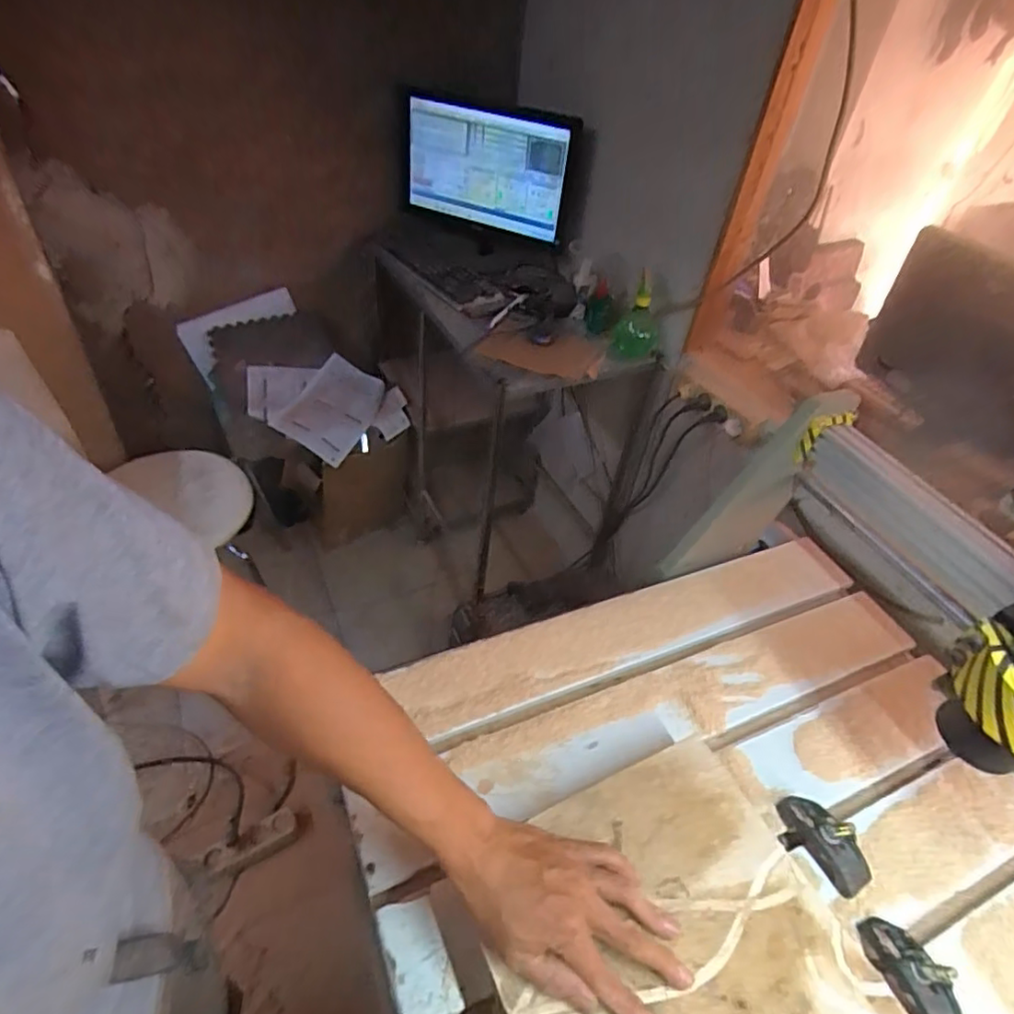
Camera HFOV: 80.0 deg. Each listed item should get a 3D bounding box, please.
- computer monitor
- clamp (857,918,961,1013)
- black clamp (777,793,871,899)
[{"bbox_3d":[-0.050,-0.819,1.492,0.482,0.282,0.090,25,49,21],"label":"computer monitor"},{"bbox_3d":[0.330,0.378,0.487,0.030,0.050,0.086,-13,46,-18],"label":"clamp"},{"bbox_3d":[0.291,0.306,0.556,0.039,0.046,0.089,-15,47,-20],"label":"black clamp"}]

